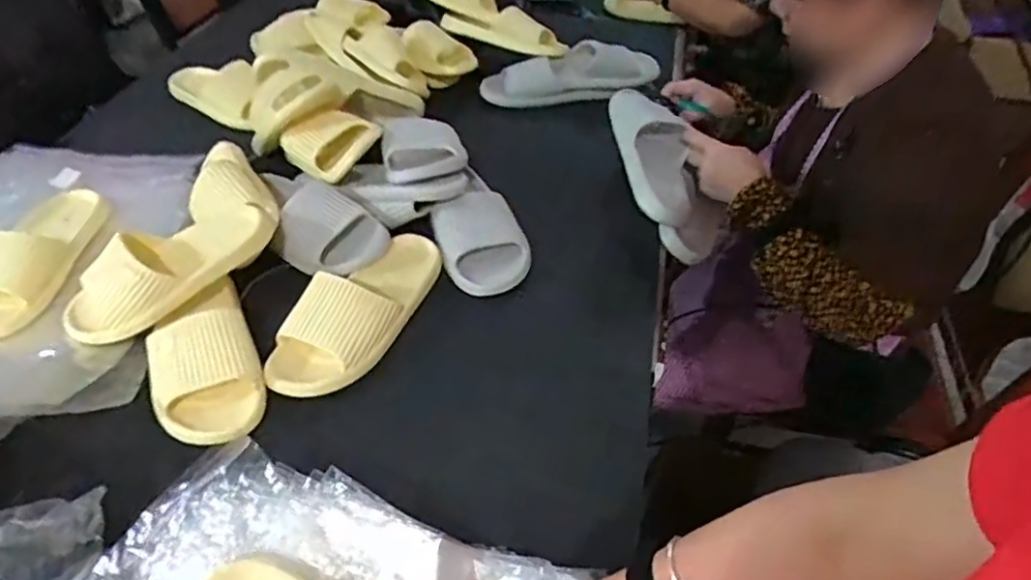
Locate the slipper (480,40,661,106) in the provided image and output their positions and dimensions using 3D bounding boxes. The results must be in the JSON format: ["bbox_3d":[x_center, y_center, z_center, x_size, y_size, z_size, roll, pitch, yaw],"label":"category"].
[{"bbox_3d":[0.106,-0.407,1.224,0.332,0.099,0.085,-5,45,-6],"label":"slipper"}]

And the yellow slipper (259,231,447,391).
[{"bbox_3d":[-0.179,0.012,0.785,0.107,0.066,0.274,20,48,18],"label":"yellow slipper"}]

